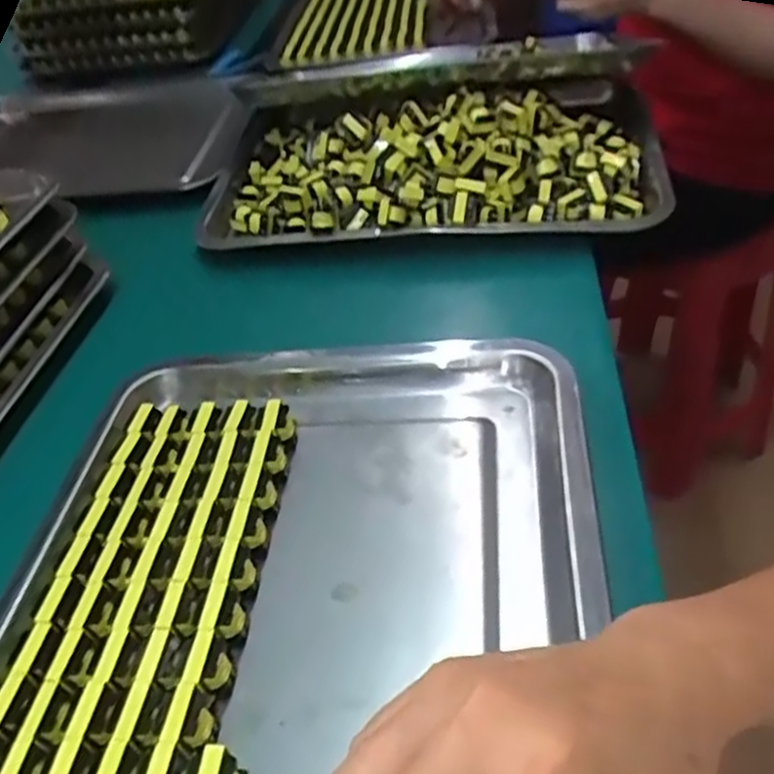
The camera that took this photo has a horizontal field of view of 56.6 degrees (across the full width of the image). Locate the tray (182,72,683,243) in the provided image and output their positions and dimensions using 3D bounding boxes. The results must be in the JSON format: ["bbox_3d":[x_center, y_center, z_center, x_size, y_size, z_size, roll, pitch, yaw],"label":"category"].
[{"bbox_3d":[0.033,-0.206,0.611,0.370,0.067,0.234,1,44,11],"label":"tray"}]

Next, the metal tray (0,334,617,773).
[{"bbox_3d":[-0.048,0.108,0.326,0.292,0.029,0.394,1,43,9],"label":"metal tray"}]

